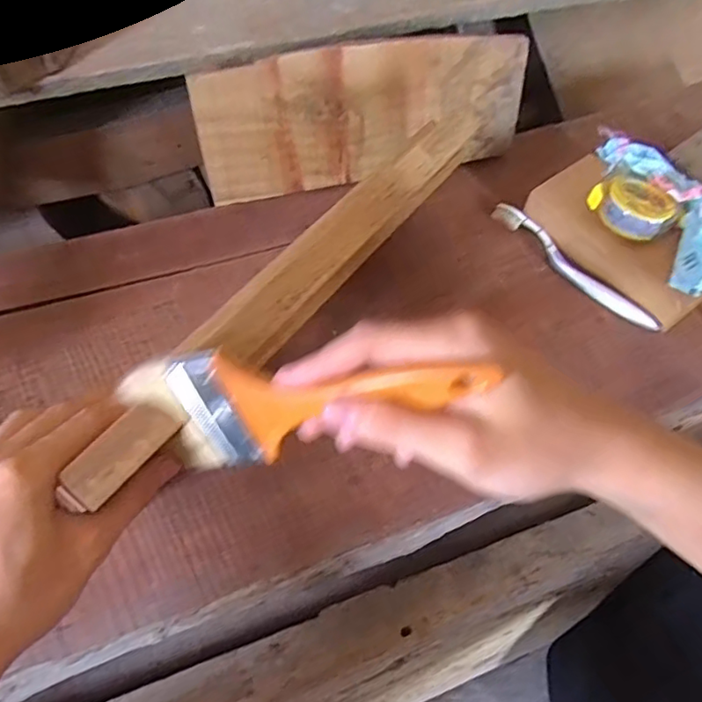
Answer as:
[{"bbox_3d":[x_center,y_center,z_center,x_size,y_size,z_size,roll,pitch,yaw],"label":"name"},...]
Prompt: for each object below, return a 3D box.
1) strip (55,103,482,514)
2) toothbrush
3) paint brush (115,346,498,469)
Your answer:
[{"bbox_3d":[-0.022,-0.056,0.364,0.039,0.015,0.372,32,62,17],"label":"strip"},{"bbox_3d":[0.204,-0.080,0.533,0.022,0.017,0.182,-31,63,-24],"label":"toothbrush"},{"bbox_3d":[-0.030,0.026,0.277,0.174,0.062,0.027,-10,50,25],"label":"paint brush"}]

